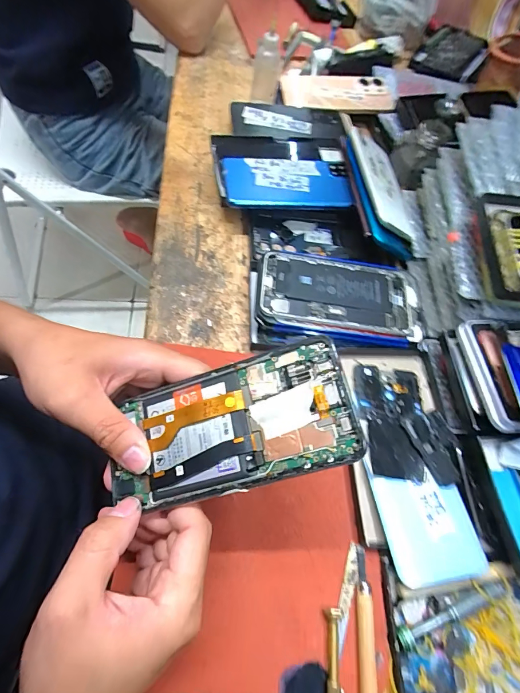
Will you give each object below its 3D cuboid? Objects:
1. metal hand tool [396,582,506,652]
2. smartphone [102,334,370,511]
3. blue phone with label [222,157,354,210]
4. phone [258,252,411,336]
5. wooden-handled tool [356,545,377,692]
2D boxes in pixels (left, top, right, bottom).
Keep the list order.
[{"bbox_3d":[0.145,0.200,0.272,0.098,0.010,0.014,-17,67,-16],"label":"metal hand tool"},{"bbox_3d":[-0.022,0.050,0.221,0.155,0.005,0.073,-18,70,12],"label":"smartphone"},{"bbox_3d":[0.032,-0.195,0.433,0.151,0.010,0.069,-2,74,-12],"label":"blue phone with label"},{"bbox_3d":[0.080,-0.055,0.375,0.159,0.004,0.079,8,66,-5],"label":"phone"},{"bbox_3d":[0.076,0.221,0.258,0.012,0.008,0.132,6,63,-5],"label":"wooden-handled tool"}]

